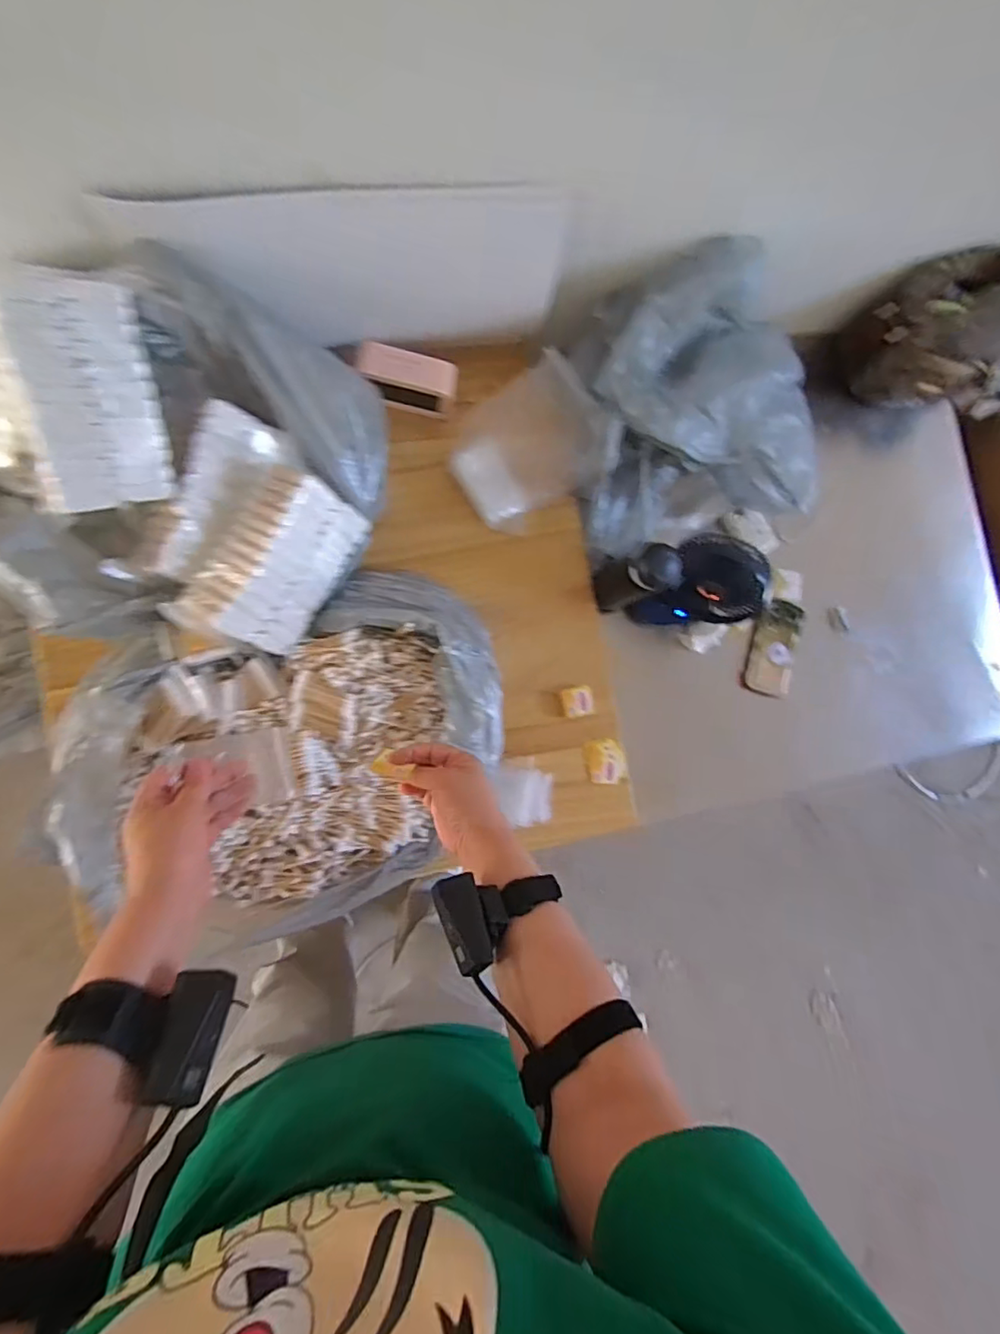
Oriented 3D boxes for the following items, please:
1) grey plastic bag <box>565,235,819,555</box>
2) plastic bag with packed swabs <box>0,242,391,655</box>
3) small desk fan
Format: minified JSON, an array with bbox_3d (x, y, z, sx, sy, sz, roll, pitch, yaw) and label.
[{"bbox_3d":[0.285,-0.386,0.881,0.360,0.240,0.351,-12,87,-10],"label":"grey plastic bag"},{"bbox_3d":[-0.385,-0.231,0.621,0.453,0.196,0.403,26,82,-6],"label":"plastic bag with packed swabs"},{"bbox_3d":[0.301,-0.128,0.879,0.145,0.206,0.104,6,85,-8],"label":"small desk fan"}]

